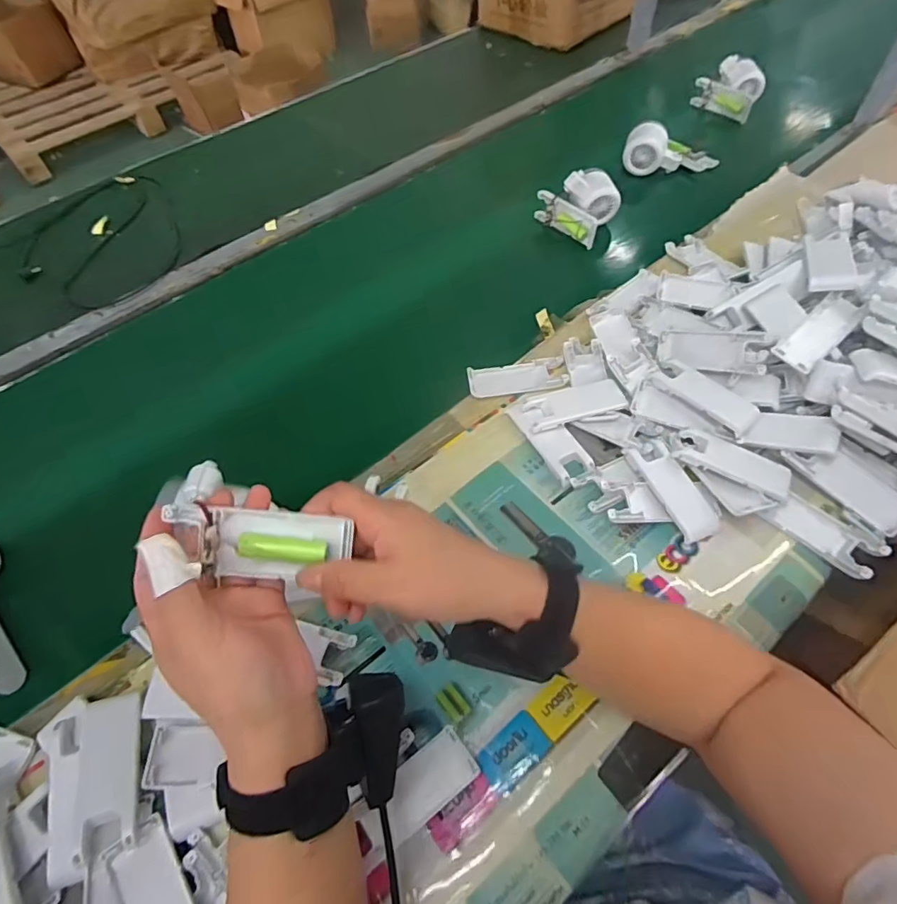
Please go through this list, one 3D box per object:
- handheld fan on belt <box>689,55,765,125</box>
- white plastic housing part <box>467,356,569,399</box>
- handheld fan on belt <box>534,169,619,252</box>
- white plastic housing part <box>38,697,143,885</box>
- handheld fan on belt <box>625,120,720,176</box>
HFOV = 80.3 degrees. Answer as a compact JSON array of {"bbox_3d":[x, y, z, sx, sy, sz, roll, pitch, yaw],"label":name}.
[{"bbox_3d":[0.463,-0.605,0.879,0.106,0.067,0.055,32,64,21],"label":"handheld fan on belt"},{"bbox_3d":[0.074,-0.081,0.574,0.103,0.014,0.044,-6,57,-1],"label":"white plastic housing part"},{"bbox_3d":[0.180,-0.342,0.722,0.074,0.060,0.099,-36,62,-19],"label":"handheld fan on belt"},{"bbox_3d":[-0.254,0.232,0.380,0.071,0.022,0.111,-17,58,-8],"label":"white plastic housing part"},{"bbox_3d":[0.335,-0.448,0.794,0.139,0.060,0.045,4,56,-10],"label":"handheld fan on belt"}]

